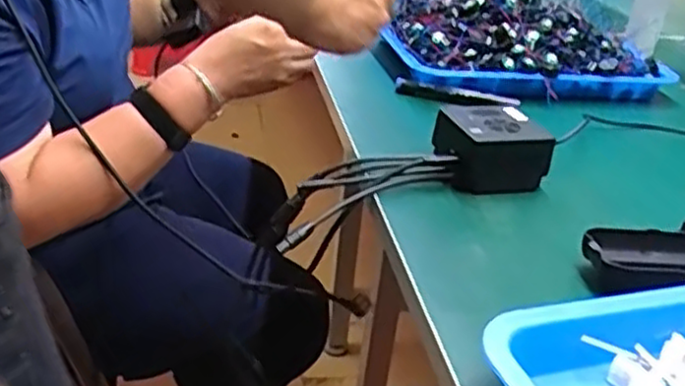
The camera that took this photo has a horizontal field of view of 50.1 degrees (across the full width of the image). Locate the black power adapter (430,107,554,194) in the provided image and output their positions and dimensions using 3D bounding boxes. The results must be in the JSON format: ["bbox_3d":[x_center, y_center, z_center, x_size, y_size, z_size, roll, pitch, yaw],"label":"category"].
[{"bbox_3d":[0.126,-0.040,0.627,0.084,0.046,0.068,-3,29,-17],"label":"black power adapter"}]

